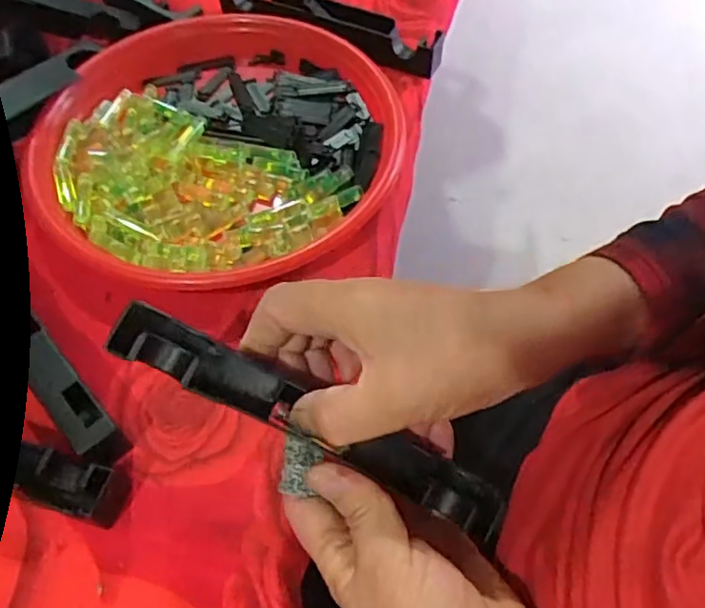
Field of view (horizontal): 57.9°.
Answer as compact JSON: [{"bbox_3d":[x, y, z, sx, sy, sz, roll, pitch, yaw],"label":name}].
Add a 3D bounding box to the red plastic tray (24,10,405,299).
[{"bbox_3d":[-0.093,-0.113,0.445,0.241,0.034,0.236,-29,65,-15],"label":"red plastic tray"}]

